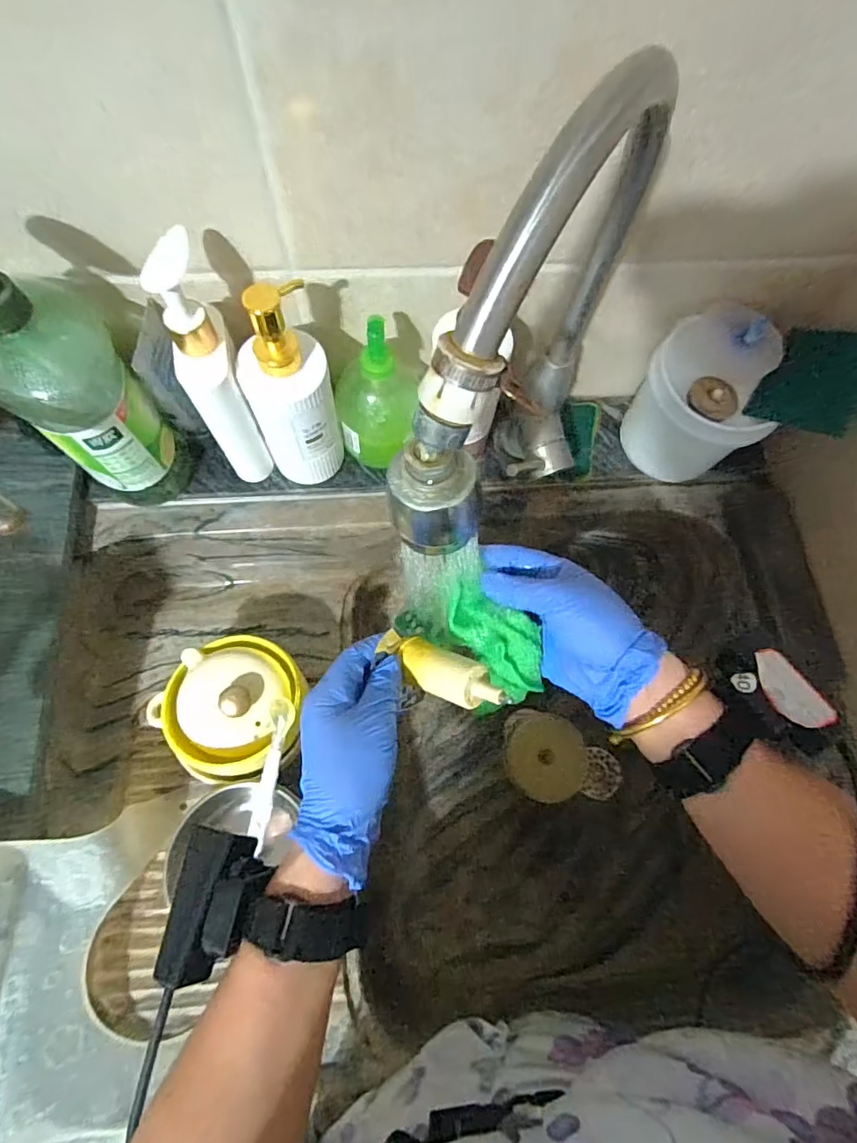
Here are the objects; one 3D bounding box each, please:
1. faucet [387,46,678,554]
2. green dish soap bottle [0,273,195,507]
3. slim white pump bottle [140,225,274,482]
[{"bbox_3d":[0.073,-0.118,0.349,0.056,0.332,0.288,31,73,8],"label":"faucet"},{"bbox_3d":[-0.287,-0.150,0.430,0.093,0.268,0.101,-35,76,-13],"label":"green dish soap bottle"},{"bbox_3d":[-0.181,-0.162,0.461,0.043,0.235,0.064,-13,72,-7],"label":"slim white pump bottle"}]

